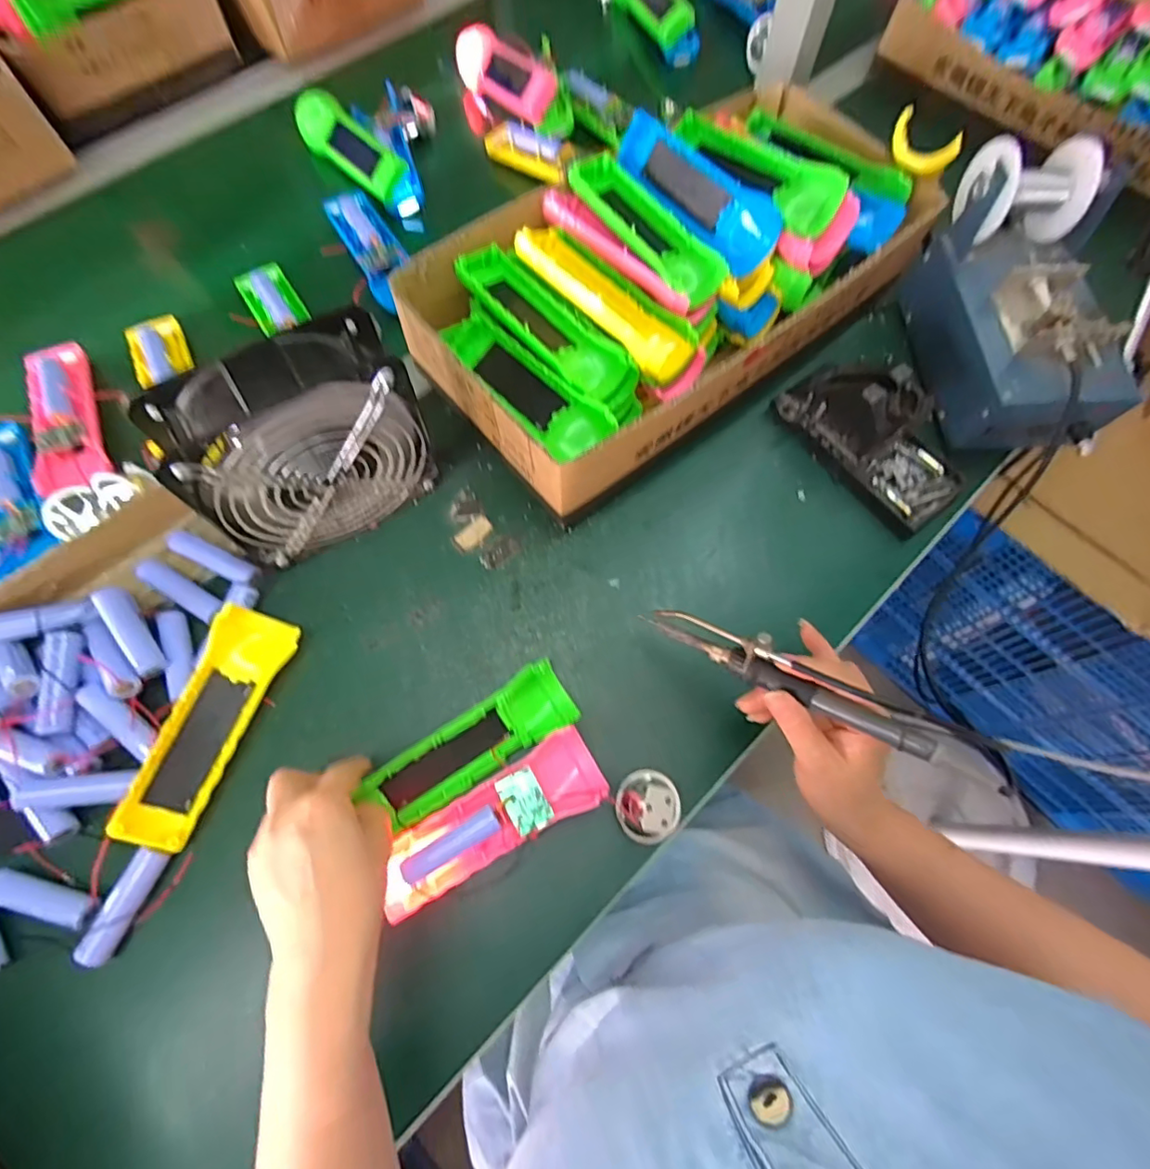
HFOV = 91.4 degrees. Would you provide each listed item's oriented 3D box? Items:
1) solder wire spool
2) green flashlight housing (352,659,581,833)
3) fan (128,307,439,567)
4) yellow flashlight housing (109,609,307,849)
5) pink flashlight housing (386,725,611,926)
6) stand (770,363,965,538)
[{"bbox_3d":[0.359,-0.315,0.445,0.081,0.065,0.072,-2,71,-1],"label":"solder wire spool"},{"bbox_3d":[-0.065,0.107,0.375,0.140,0.039,0.041,-31,74,-14],"label":"green flashlight housing"},{"bbox_3d":[-0.177,-0.093,0.382,0.146,0.148,0.061,-32,74,-11],"label":"fan"},{"bbox_3d":[-0.247,0.092,0.381,0.049,0.025,0.157,25,75,-14],"label":"yellow flashlight housing"},{"bbox_3d":[-0.053,0.153,0.362,0.152,0.029,0.049,-29,73,-13],"label":"pink flashlight housing"},{"bbox_3d":[0.248,-0.126,0.452,0.078,0.069,0.157,-35,74,-12],"label":"stand"}]

